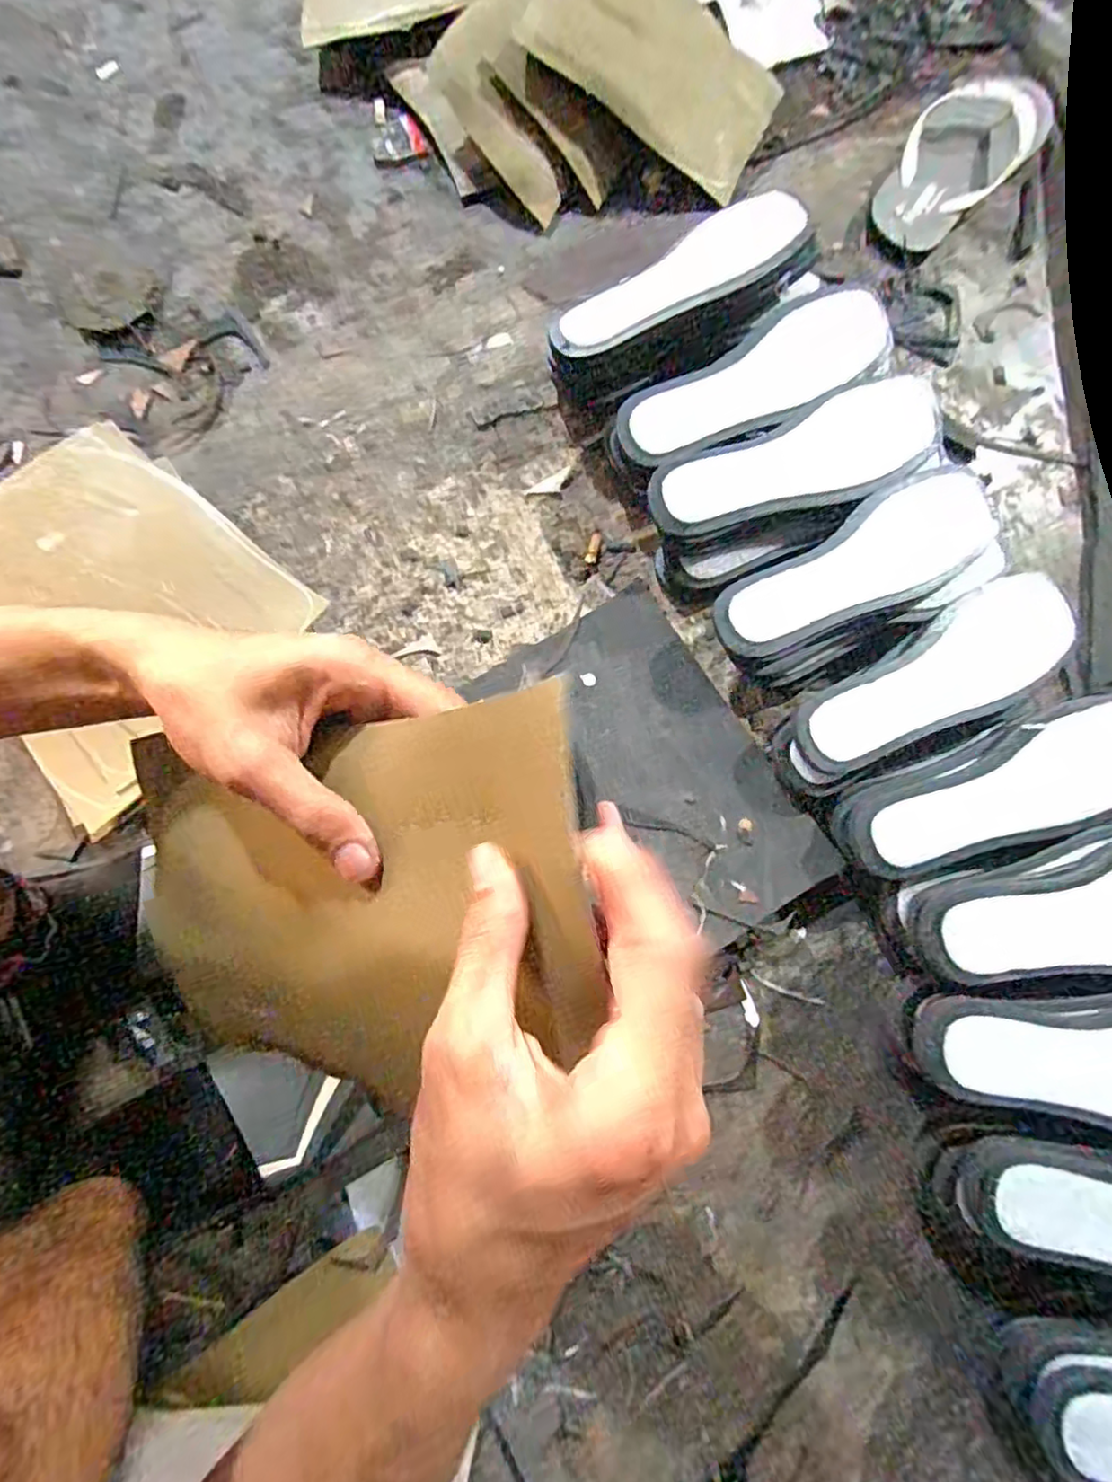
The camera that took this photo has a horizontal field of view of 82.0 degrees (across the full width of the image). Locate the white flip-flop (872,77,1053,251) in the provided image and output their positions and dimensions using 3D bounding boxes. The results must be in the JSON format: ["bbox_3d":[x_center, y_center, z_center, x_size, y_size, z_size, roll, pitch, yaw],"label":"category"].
[{"bbox_3d":[0.399,-0.581,0.632,0.213,0.041,0.102,-44,83,-8],"label":"white flip-flop"}]

